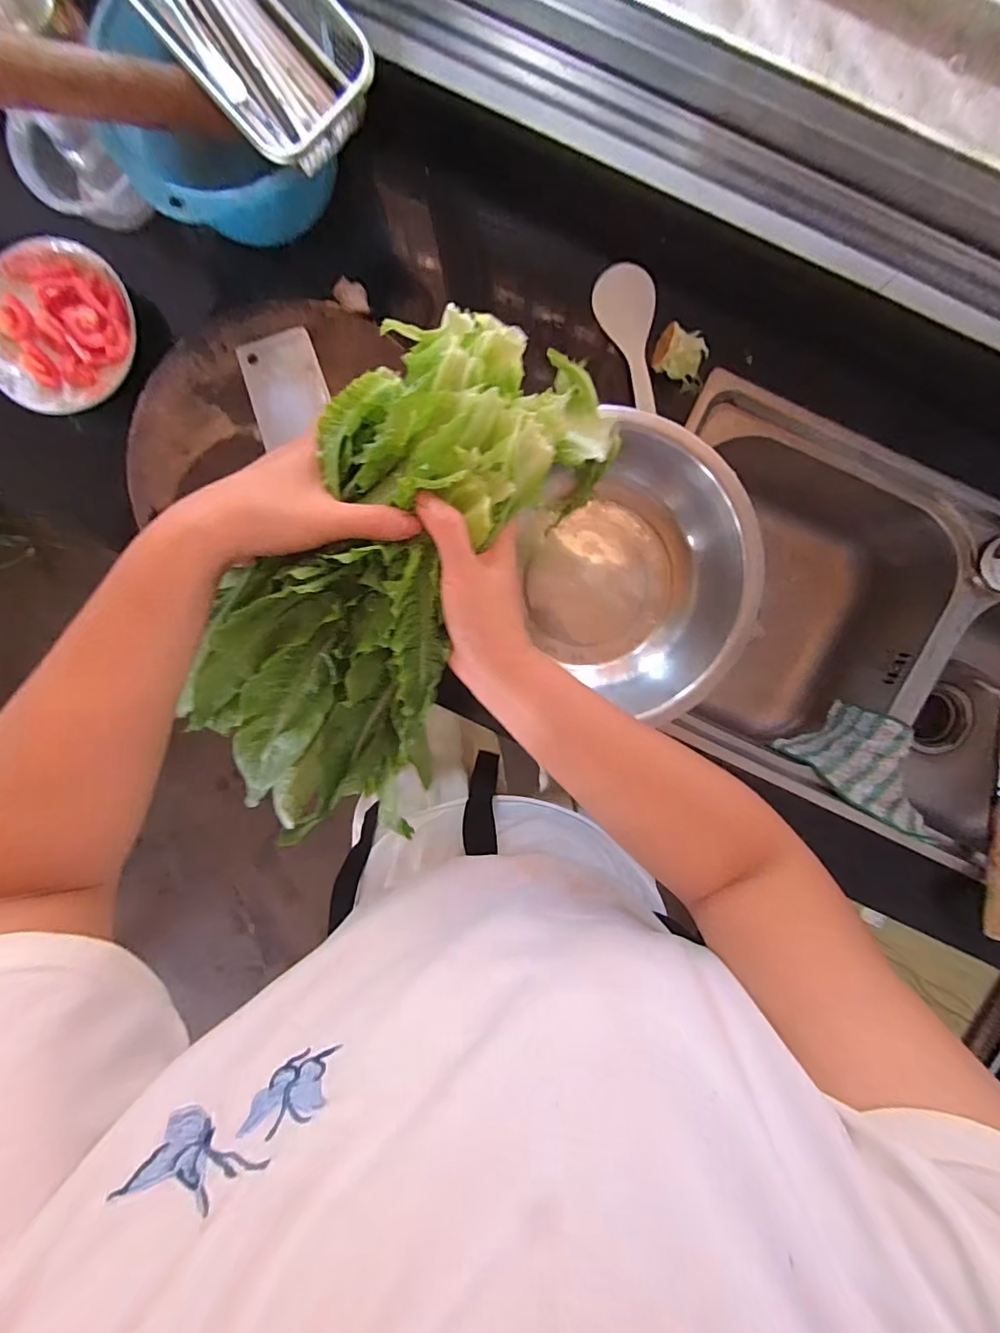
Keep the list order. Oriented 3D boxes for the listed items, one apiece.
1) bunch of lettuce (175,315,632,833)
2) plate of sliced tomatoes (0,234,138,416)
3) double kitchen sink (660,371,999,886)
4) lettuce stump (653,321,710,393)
[{"bbox_3d":[-0.074,-0.050,0.343,0.166,0.104,0.354,31,98,-1],"label":"bunch of lettuce"},{"bbox_3d":[-0.500,-0.382,0.567,0.176,0.034,0.161,-40,93,4],"label":"plate of sliced tomatoes"},{"bbox_3d":[0.500,-0.012,0.709,0.713,0.257,0.386,25,95,-1],"label":"double kitchen sink"},{"bbox_3d":[0.200,-0.337,0.550,0.062,0.038,0.048,27,95,-1],"label":"lettuce stump"}]

